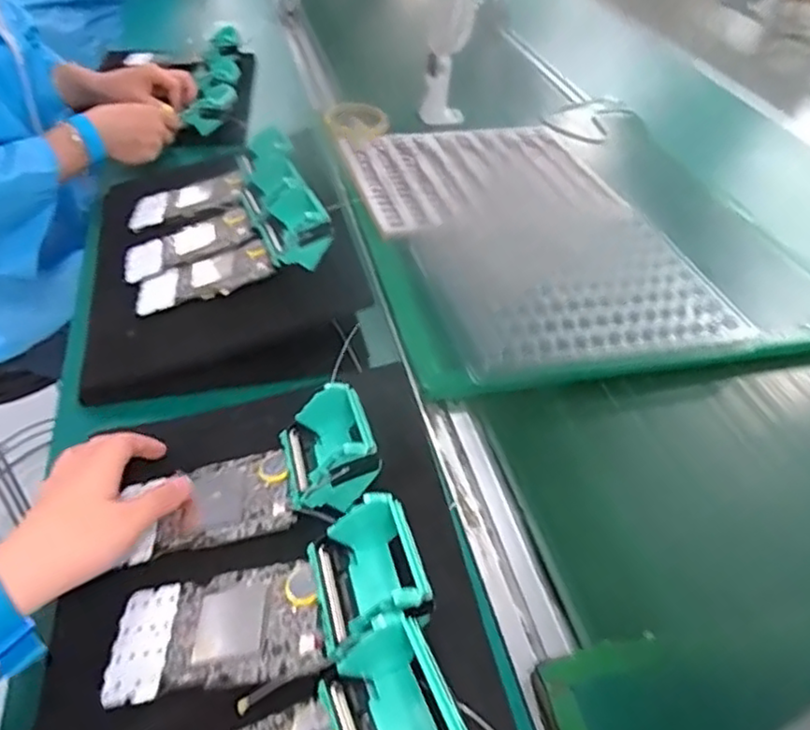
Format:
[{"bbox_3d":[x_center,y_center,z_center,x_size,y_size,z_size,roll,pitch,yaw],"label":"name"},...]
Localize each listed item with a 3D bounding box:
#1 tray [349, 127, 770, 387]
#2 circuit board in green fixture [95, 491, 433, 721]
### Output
[{"bbox_3d":[0.129,-0.162,0.756,0.312,0.024,0.464,-8,45,-14],"label":"tray"},{"bbox_3d":[-0.077,0.137,0.365,0.188,0.044,0.089,-22,44,8],"label":"circuit board in green fixture"}]

